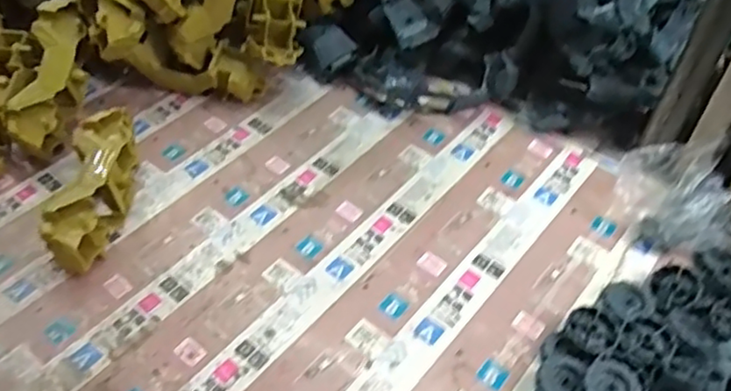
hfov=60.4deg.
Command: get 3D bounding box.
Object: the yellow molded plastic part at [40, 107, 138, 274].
[{"bbox_3d":[-0.242,-0.009,0.571,0.051,0.057,0.169,-1,48,0],"label":"yellow molded plastic part"}]

